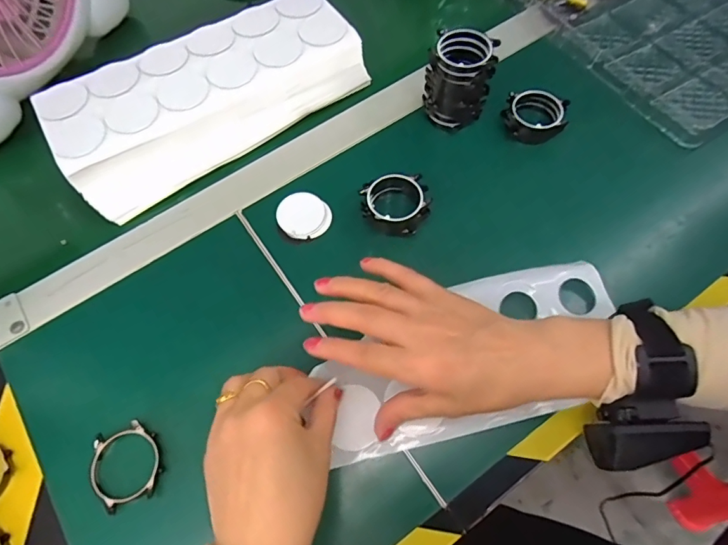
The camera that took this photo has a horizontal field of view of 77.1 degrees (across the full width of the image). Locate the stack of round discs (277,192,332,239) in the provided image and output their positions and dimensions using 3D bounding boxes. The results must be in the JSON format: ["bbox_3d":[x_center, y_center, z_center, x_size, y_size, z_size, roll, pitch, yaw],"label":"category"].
[{"bbox_3d":[-0.052,-0.049,0.393,0.046,0.006,0.041,32,69,16],"label":"stack of round discs"}]

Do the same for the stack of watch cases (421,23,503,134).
[{"bbox_3d":[0.083,-0.171,0.406,0.058,0.067,0.049,12,65,8],"label":"stack of watch cases"}]

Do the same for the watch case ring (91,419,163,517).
[{"bbox_3d":[-0.161,0.130,0.308,0.044,0.008,0.052,-23,65,-9],"label":"watch case ring"}]

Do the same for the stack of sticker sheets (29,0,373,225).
[{"bbox_3d":[-0.141,-0.165,0.428,0.279,0.055,0.118,-30,67,-12],"label":"stack of sticker sheets"}]

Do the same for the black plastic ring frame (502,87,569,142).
[{"bbox_3d":[0.156,-0.144,0.423,0.054,0.027,0.047,7,65,6],"label":"black plastic ring frame"}]

